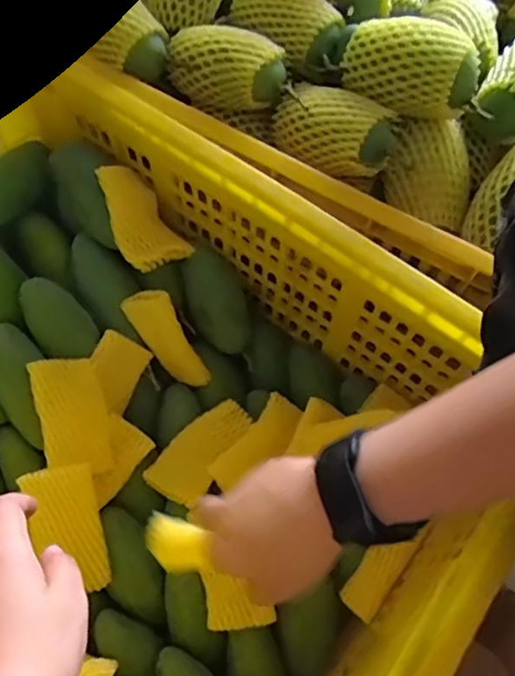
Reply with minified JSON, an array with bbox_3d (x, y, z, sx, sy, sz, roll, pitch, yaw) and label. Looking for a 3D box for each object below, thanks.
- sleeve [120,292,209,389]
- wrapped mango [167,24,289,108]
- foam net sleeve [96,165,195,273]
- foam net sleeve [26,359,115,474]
[{"bbox_3d":[-0.086,0.005,0.591,0.036,0.114,0.035,-38,27,-17],"label":"sleeve"},{"bbox_3d":[-0.023,-0.250,0.541,0.109,0.056,0.059,24,67,10],"label":"wrapped mango"},{"bbox_3d":[-0.108,-0.117,0.563,0.055,0.033,0.099,-32,110,-44],"label":"foam net sleeve"},{"bbox_3d":[-0.170,0.073,0.550,0.063,0.011,0.105,-9,87,-33],"label":"foam net sleeve"}]

